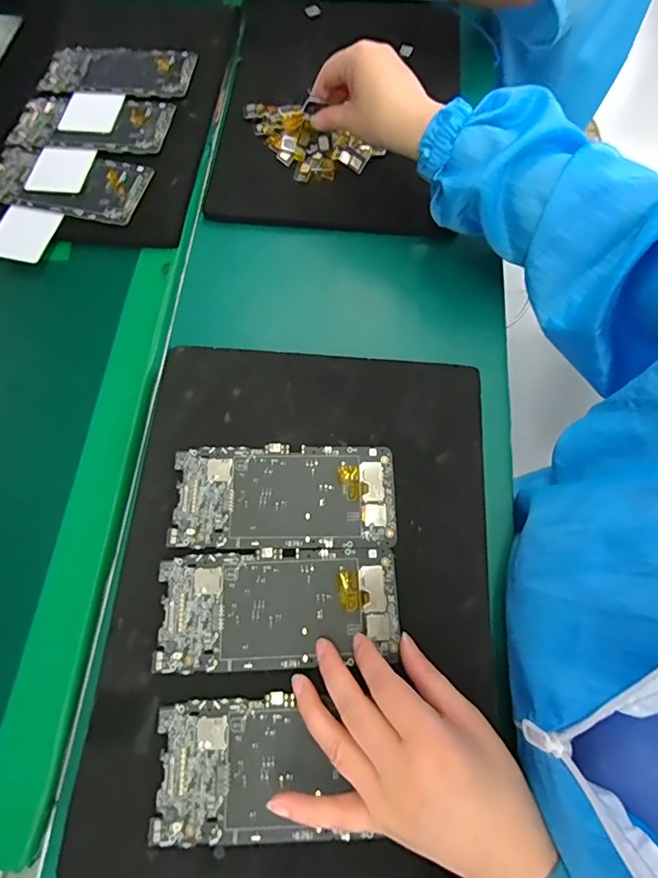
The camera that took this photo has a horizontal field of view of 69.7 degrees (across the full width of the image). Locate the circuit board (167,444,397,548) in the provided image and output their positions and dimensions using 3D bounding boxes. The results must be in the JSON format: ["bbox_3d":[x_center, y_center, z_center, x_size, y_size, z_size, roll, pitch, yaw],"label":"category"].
[{"bbox_3d":[-0.030,0.038,0.335,0.152,0.006,0.071,-1,70,1],"label":"circuit board"}]

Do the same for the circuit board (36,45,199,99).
[{"bbox_3d":[-0.224,-0.394,0.504,0.154,0.004,0.073,5,70,4],"label":"circuit board"}]

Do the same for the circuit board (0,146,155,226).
[{"bbox_3d":[-0.253,-0.246,0.451,0.155,0.004,0.074,13,71,6],"label":"circuit board"}]

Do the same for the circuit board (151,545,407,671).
[{"bbox_3d":[-0.032,0.109,0.309,0.151,0.005,0.068,-4,70,0],"label":"circuit board"}]

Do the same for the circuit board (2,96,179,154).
[{"bbox_3d":[-0.239,-0.321,0.477,0.158,0.005,0.078,4,70,3],"label":"circuit board"}]

